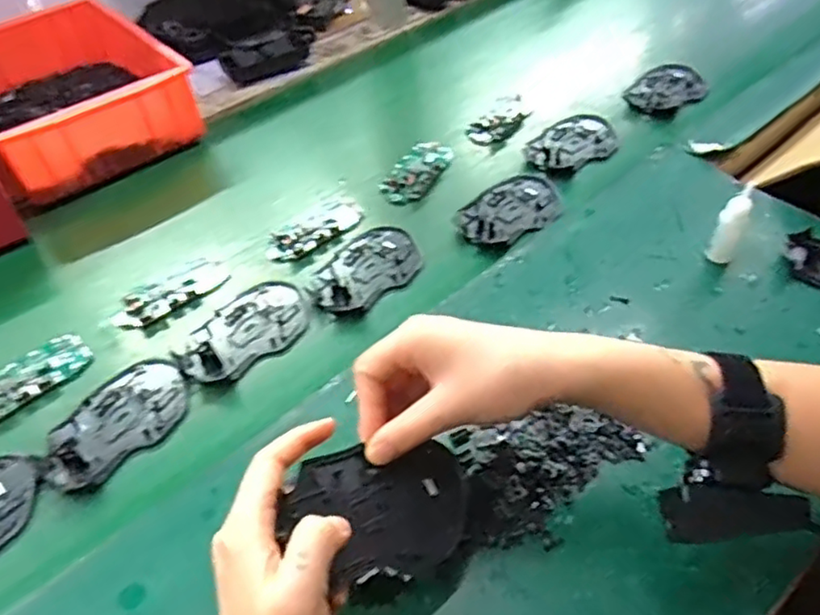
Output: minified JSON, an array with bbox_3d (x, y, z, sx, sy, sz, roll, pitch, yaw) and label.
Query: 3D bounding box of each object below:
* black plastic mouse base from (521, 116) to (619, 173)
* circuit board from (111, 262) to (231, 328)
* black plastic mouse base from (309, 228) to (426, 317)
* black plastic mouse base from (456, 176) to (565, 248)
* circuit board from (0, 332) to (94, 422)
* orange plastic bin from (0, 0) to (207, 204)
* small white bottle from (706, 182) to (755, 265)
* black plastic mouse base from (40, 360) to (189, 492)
[{"bbox_3d":[0.173,-0.176,0.676,0.114,0.010,0.074,-32,53,-23],"label":"black plastic mouse base"},{"bbox_3d":[-0.208,-0.015,0.555,0.099,0.008,0.045,-36,55,-26],"label":"circuit board"},{"bbox_3d":[-0.038,-0.035,0.563,0.073,0.008,0.112,31,56,28],"label":"black plastic mouse base"},{"bbox_3d":[0.095,-0.092,0.609,0.110,0.009,0.075,-30,52,-22],"label":"black plastic mouse base"},{"bbox_3d":[-0.299,0.055,0.495,0.048,0.010,0.098,32,57,29],"label":"circuit board"},{"bbox_3d":[-0.388,-0.243,0.720,0.205,0.082,0.279,-34,54,-25],"label":"orange plastic bin"},{"bbox_3d":[0.264,-0.068,0.525,0.020,0.069,0.017,21,52,21],"label":"small white bottle"},{"bbox_3d":[-0.216,0.082,0.469,0.107,0.006,0.073,-37,55,-27],"label":"black plastic mouse base"}]

